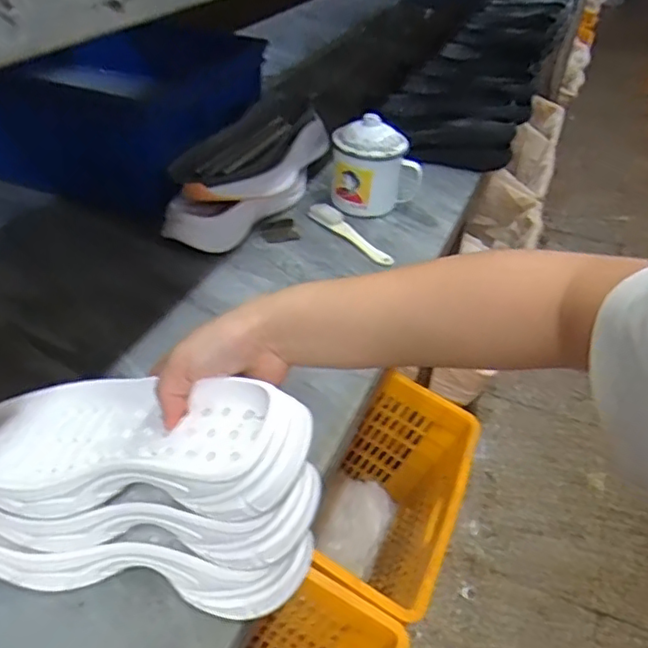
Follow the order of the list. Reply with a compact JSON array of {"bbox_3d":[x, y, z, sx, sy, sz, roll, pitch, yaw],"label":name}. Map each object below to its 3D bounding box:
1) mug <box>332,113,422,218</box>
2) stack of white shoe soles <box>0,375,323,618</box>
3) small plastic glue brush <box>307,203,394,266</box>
[{"bbox_3d":[0.079,-0.233,0.890,0.128,0.124,0.110,10,39,7],"label":"mug"},{"bbox_3d":[-0.136,0.104,0.432,0.261,0.133,0.115,10,39,7],"label":"stack of white shoe soles"},{"bbox_3d":[0.039,-0.127,0.837,0.031,0.022,0.157,-26,47,-32],"label":"small plastic glue brush"}]

